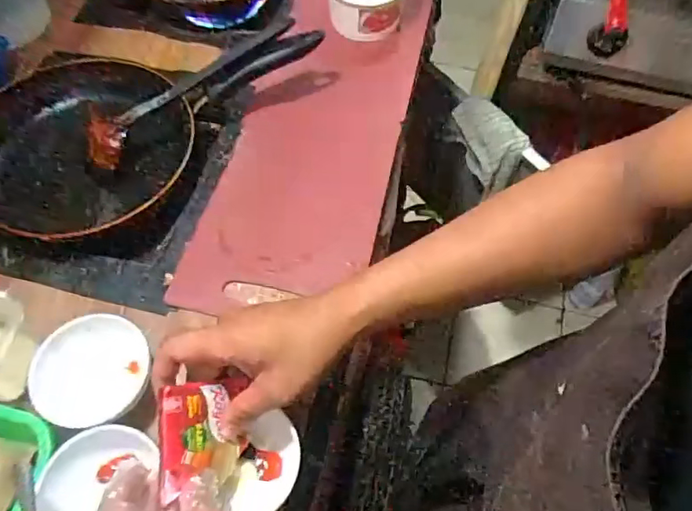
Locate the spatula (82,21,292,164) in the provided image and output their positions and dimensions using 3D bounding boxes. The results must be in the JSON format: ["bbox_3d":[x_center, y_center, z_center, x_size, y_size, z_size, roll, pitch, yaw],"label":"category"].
[{"bbox_3d":[-0.167,-0.182,0.570,0.250,0.020,0.055,-34,67,-3],"label":"spatula"}]

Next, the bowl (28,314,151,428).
[{"bbox_3d":[-0.221,0.098,0.469,0.085,0.042,0.087,10,62,4],"label":"bowl"}]

